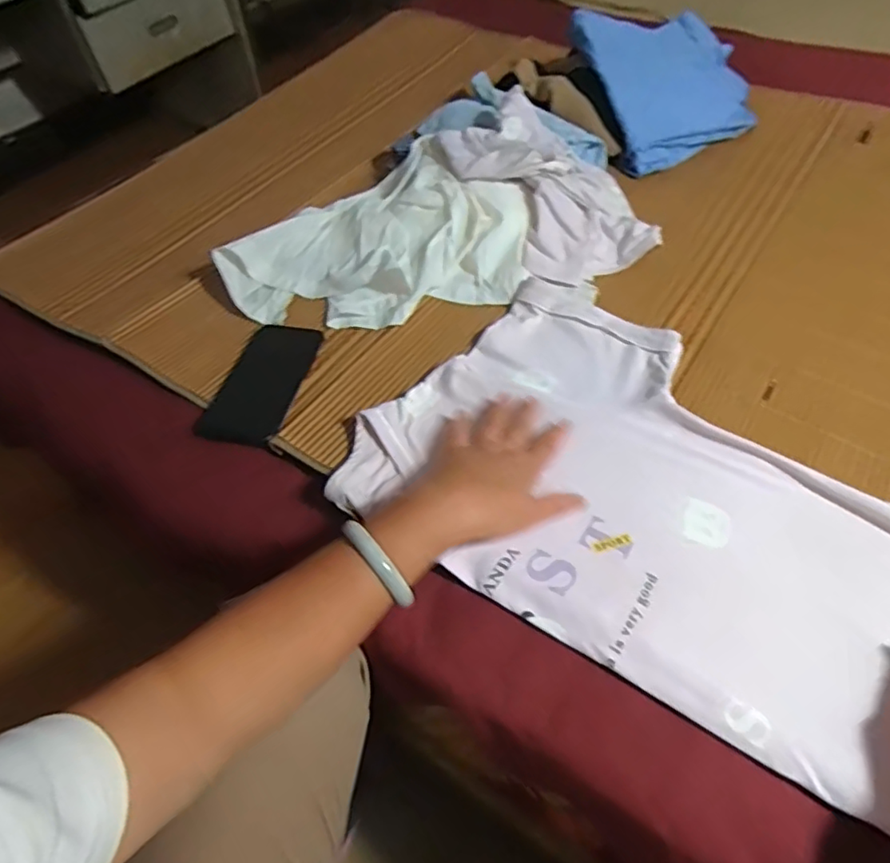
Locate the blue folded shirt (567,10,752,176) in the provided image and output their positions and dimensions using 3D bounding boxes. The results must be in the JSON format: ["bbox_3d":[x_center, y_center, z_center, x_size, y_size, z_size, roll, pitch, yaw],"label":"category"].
[{"bbox_3d":[0.355,-0.537,0.918,0.251,0.032,0.281,-12,75,-14],"label":"blue folded shirt"}]

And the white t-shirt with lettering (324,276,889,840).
[{"bbox_3d":[0.239,0.066,0.498,0.610,0.025,0.346,27,58,22],"label":"white t-shirt with lettering"}]

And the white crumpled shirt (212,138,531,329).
[{"bbox_3d":[-0.090,-0.242,0.735,0.367,0.068,0.259,-14,52,-5],"label":"white crumpled shirt"}]

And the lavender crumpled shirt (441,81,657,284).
[{"bbox_3d":[0.132,-0.323,0.766,0.217,0.096,0.283,-27,54,-16],"label":"lavender crumpled shirt"}]

